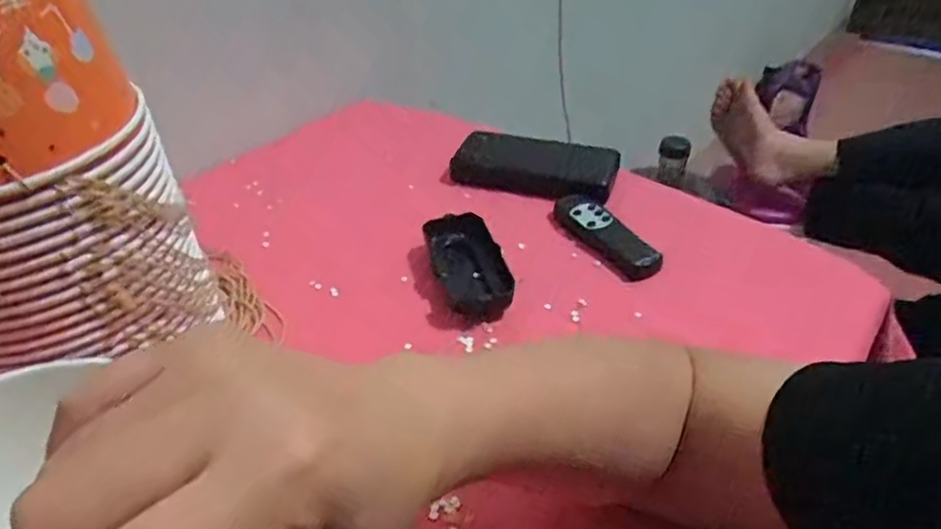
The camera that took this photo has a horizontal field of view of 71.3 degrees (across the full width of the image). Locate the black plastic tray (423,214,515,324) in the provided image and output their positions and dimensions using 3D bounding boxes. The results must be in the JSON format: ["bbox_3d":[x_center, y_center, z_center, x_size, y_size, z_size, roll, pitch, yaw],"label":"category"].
[{"bbox_3d":[0.001,0.000,0.517,0.051,0.025,0.105,-11,39,-13],"label":"black plastic tray"}]

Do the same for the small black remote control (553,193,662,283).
[{"bbox_3d":[0.112,-0.024,0.551,0.039,0.009,0.108,-38,54,-10],"label":"small black remote control"}]

